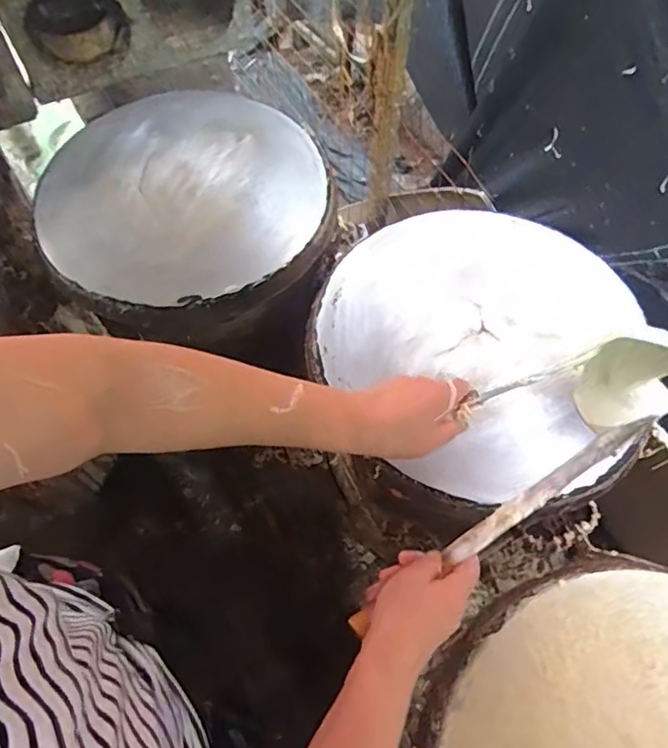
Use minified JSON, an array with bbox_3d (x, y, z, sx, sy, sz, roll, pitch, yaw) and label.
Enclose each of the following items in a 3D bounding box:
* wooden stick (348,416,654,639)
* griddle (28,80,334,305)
[{"bbox_3d":[0.167,0.128,0.513,0.353,0.021,0.021,-27,66,-19],"label":"wooden stick"},{"bbox_3d":[-0.202,-0.252,0.732,0.356,0.024,0.369,-15,64,-7],"label":"griddle"}]

